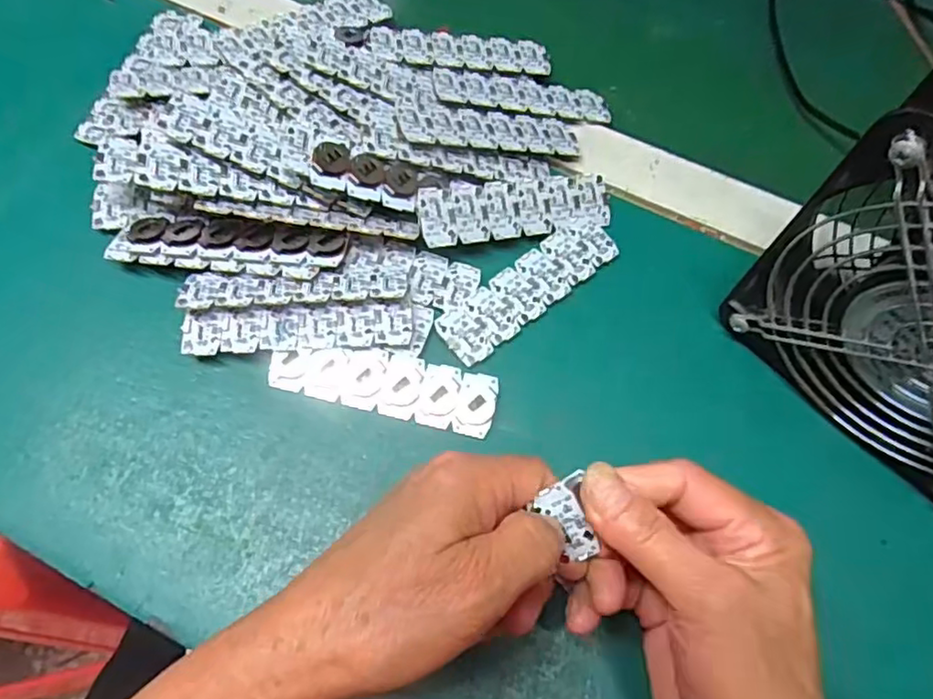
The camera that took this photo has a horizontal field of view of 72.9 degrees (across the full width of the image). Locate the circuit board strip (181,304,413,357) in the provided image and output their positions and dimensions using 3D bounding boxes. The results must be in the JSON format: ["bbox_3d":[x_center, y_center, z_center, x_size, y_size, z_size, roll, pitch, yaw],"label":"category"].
[{"bbox_3d":[-0.080,-0.009,0.303,0.106,0.007,0.021,-3,65,-5],"label":"circuit board strip"}]

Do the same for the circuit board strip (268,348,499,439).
[{"bbox_3d":[-0.039,0.015,0.297,0.105,0.006,0.029,14,79,2],"label":"circuit board strip"}]

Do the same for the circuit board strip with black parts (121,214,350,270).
[{"bbox_3d":[-0.114,-0.053,0.318,0.107,0.016,0.024,6,65,-1],"label":"circuit board strip with black parts"}]

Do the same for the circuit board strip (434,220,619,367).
[{"bbox_3d":[0.033,-0.032,0.325,0.105,0.006,0.029,-38,73,-19],"label":"circuit board strip"}]

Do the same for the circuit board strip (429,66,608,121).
[{"bbox_3d":[0.034,-0.148,0.369,0.106,0.005,0.032,1,64,-17],"label":"circuit board strip"}]

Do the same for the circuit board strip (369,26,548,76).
[{"bbox_3d":[-0.002,-0.177,0.374,0.107,0.004,0.030,-2,63,-14],"label":"circuit board strip"}]

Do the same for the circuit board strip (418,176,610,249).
[{"bbox_3d":[0.027,-0.074,0.331,0.106,0.004,0.031,-9,89,-19],"label":"circuit board strip"}]

